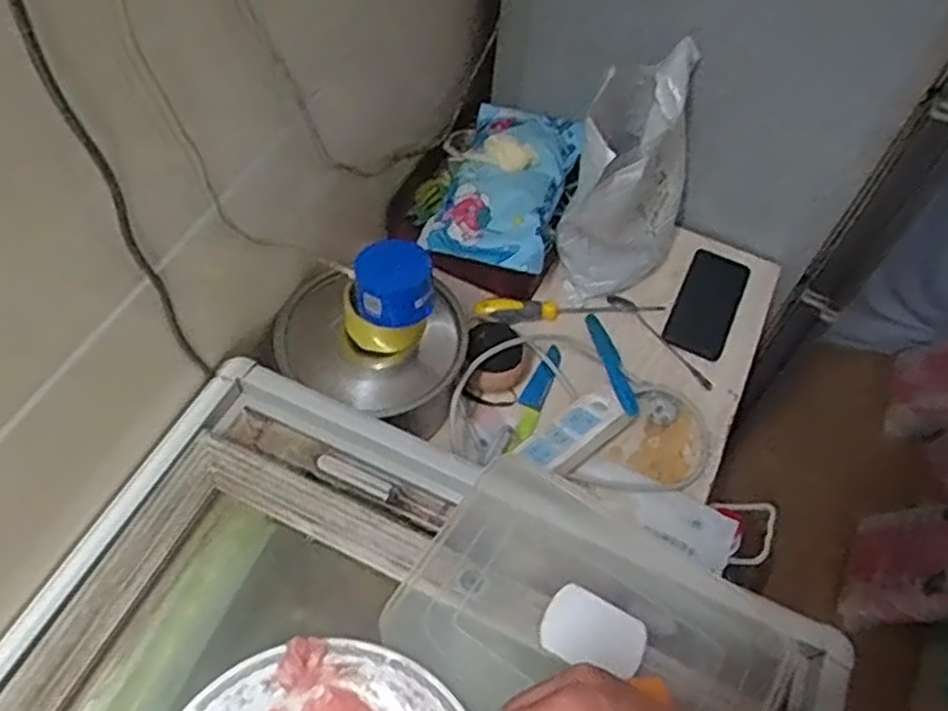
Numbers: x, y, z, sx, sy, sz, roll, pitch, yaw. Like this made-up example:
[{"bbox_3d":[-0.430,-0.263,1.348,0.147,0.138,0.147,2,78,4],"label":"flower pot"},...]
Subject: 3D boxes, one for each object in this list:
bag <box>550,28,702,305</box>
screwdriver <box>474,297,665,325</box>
[{"bbox_3d":[0.192,-0.207,0.920,0.133,0.282,0.245,18,58,6],"label":"bag"},{"bbox_3d":[0.122,-0.063,0.973,0.238,0.028,0.030,-7,57,-8],"label":"screwdriver"}]

